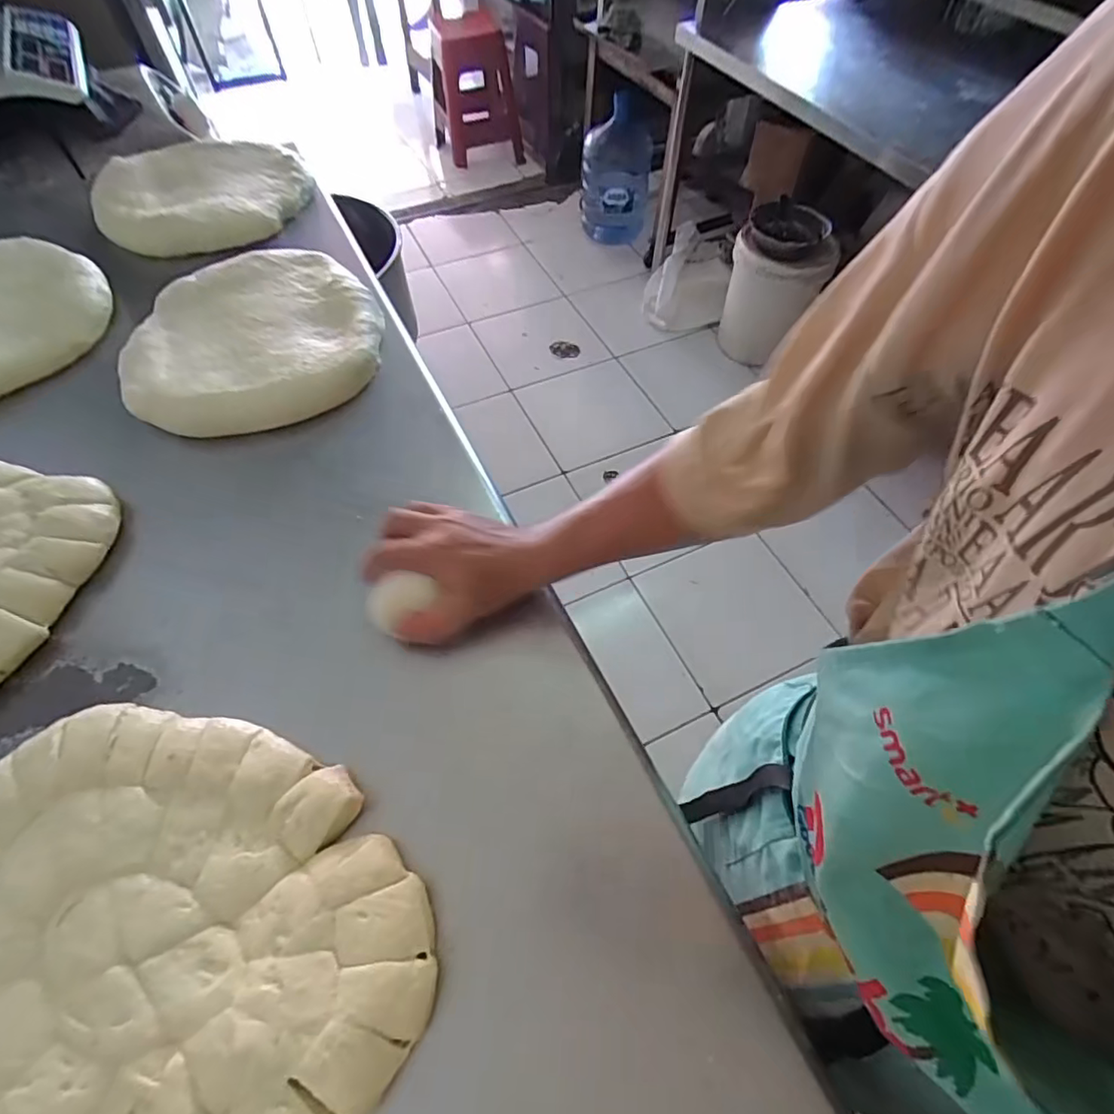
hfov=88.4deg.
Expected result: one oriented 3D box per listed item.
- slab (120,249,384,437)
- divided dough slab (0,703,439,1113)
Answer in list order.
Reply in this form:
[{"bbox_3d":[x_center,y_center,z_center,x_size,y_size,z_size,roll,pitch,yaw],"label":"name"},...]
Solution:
[{"bbox_3d":[-0.343,-0.260,0.662,0.269,0.041,0.265,-13,60,-8],"label":"slab"},{"bbox_3d":[-0.247,0.239,0.350,0.325,0.038,0.266,26,62,15],"label":"divided dough slab"}]

